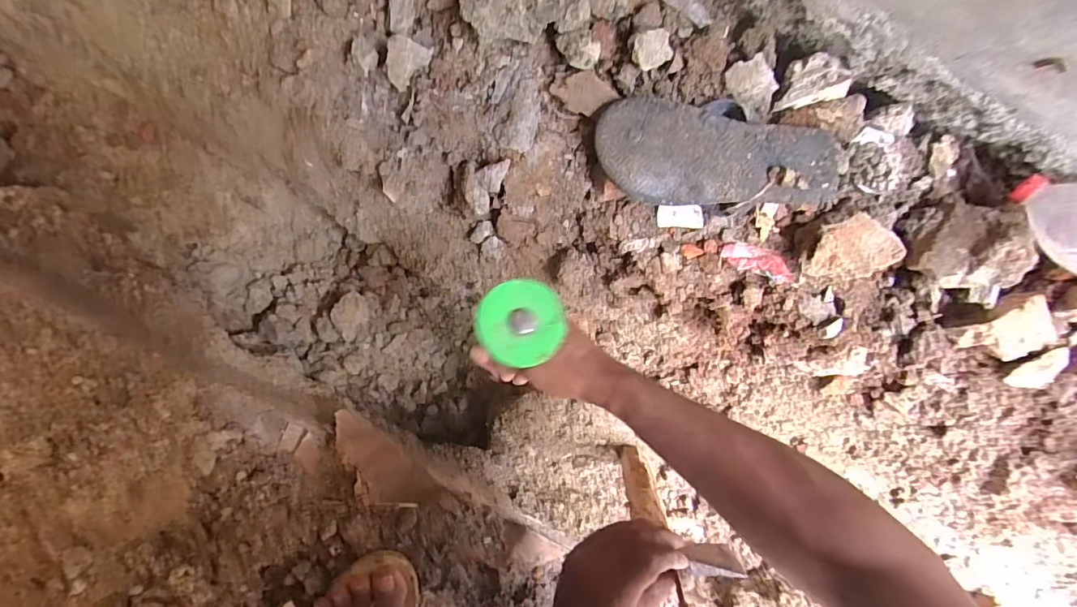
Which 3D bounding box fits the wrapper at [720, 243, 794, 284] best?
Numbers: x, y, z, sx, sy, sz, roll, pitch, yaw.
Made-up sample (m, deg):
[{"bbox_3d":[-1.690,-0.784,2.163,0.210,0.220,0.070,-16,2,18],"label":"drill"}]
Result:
[{"bbox_3d":[0.255,-0.048,0.561,0.088,0.008,0.031,19,89,-6],"label":"wrapper"}]

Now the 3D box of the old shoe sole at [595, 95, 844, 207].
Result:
[{"bbox_3d":[0.201,-0.156,0.536,0.272,0.039,0.104,6,90,-6],"label":"old shoe sole"}]

